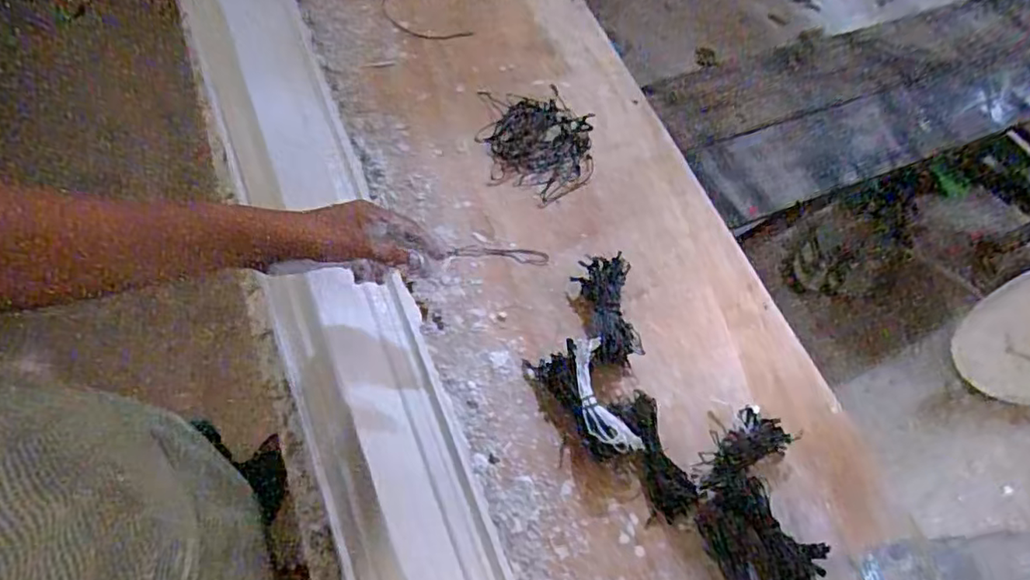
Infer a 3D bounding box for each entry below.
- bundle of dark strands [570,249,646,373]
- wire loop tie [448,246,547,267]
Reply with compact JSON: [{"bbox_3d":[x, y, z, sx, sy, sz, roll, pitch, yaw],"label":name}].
[{"bbox_3d":[0.108,0.021,0.683,0.063,0.044,0.137,-3,65,-6],"label":"bundle of dark strands"},{"bbox_3d":[-0.016,-0.044,0.747,0.116,0.004,0.019,5,63,-4],"label":"wire loop tie"}]

